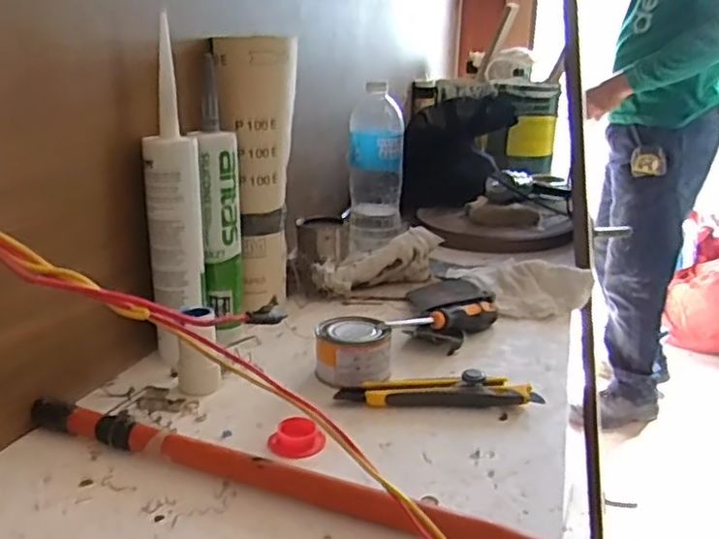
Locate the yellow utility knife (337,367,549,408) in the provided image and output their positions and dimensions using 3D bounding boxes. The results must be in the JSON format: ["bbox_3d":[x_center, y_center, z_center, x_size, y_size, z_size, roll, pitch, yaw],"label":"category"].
[{"bbox_3d":[0.068,0.102,0.582,0.168,0.026,0.031,1,19,-1],"label":"yellow utility knife"}]

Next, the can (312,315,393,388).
[{"bbox_3d":[-0.005,0.074,0.625,0.071,0.039,0.072,1,19,-1],"label":"can"}]

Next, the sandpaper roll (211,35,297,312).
[{"bbox_3d":[-0.104,-0.104,0.760,0.100,0.290,0.066,-6,20,-21],"label":"sandpaper roll"}]

